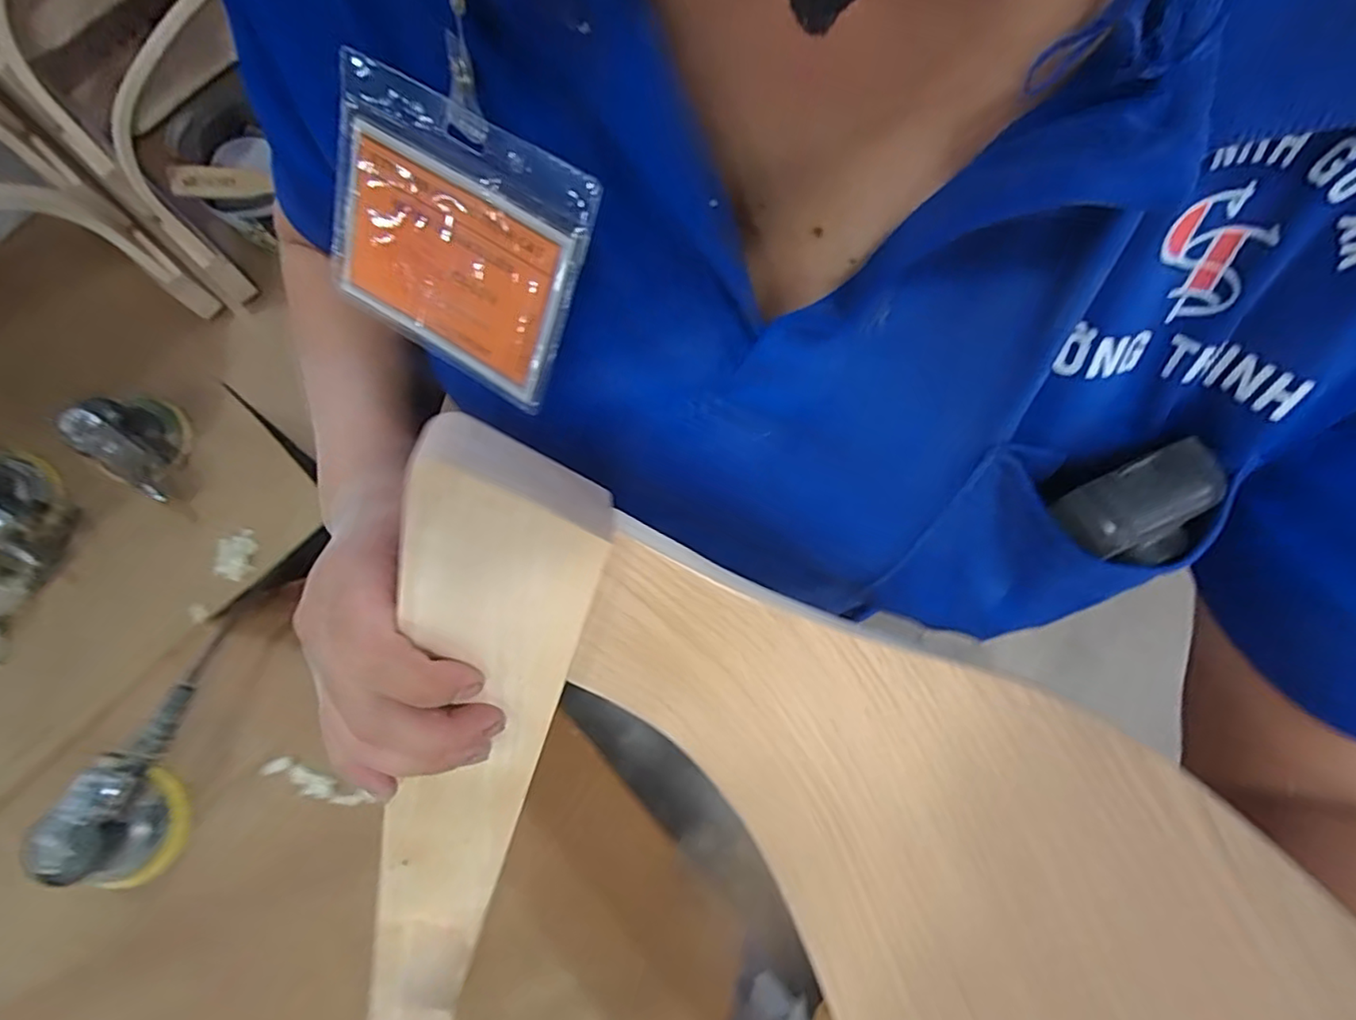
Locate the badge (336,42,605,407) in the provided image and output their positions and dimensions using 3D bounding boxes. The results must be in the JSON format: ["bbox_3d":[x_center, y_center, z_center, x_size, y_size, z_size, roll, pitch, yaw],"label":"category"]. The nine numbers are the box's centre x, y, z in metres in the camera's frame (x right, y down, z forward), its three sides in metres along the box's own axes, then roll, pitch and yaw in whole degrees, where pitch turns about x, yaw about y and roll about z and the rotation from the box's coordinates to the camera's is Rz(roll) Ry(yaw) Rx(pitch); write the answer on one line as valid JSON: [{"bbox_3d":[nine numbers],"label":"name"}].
[{"bbox_3d":[-0.078,-0.092,0.214,0.095,0.085,0.007,32,34,7],"label":"badge"}]

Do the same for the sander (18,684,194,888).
[{"bbox_3d":[-0.534,0.278,0.613,0.095,0.091,0.194,31,78,5],"label":"sander"}]

